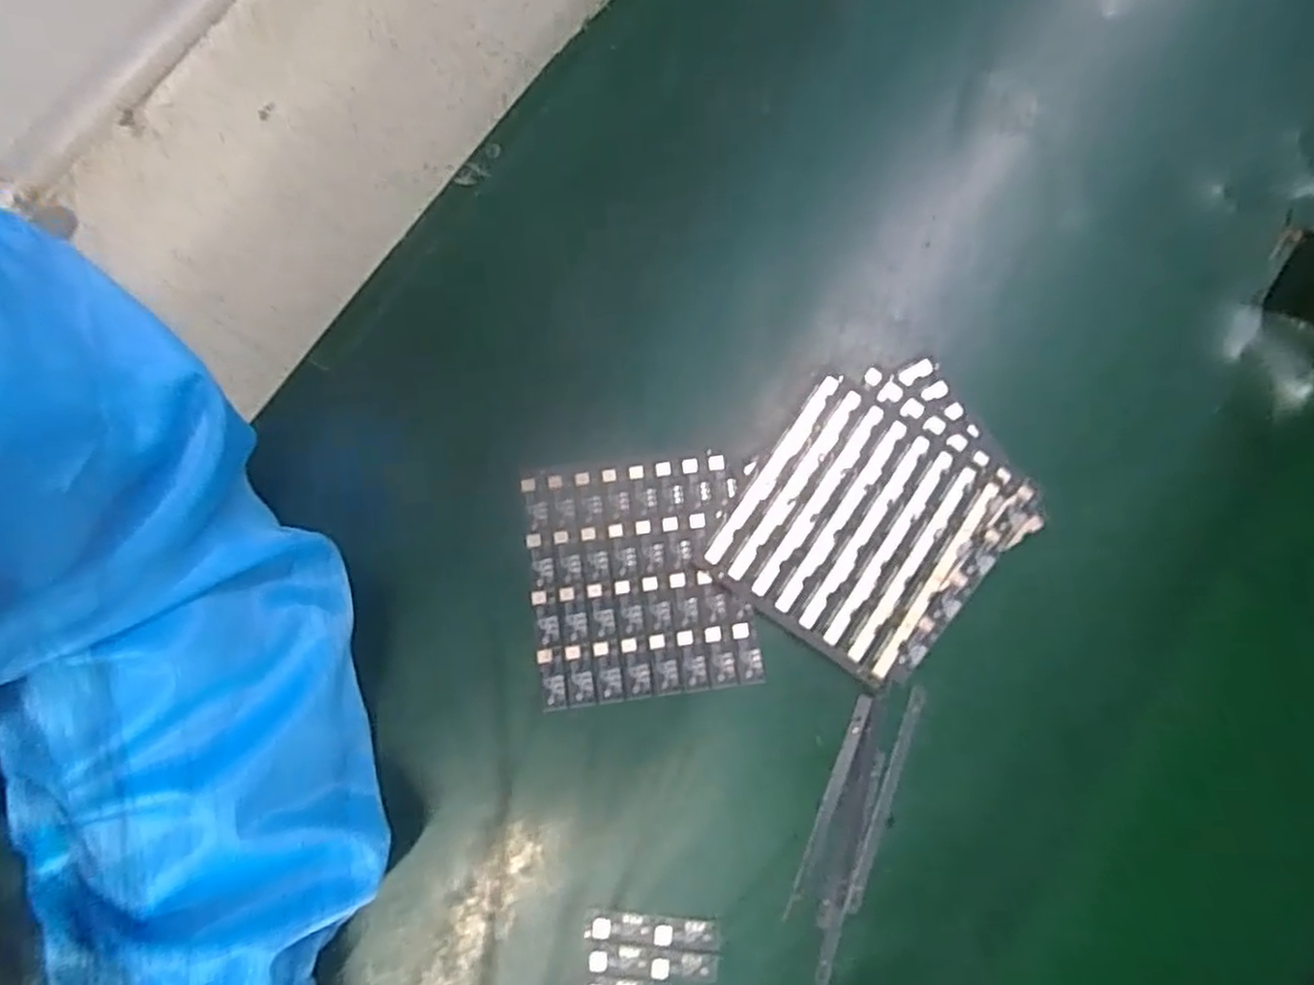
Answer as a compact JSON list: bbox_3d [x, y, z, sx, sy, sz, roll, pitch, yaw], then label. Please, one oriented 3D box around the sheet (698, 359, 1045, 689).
[{"bbox_3d":[0.098,0.008,0.339,0.109,0.005,0.132,37,82,5],"label":"sheet"}]

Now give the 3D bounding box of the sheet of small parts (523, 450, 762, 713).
[{"bbox_3d":[-0.008,0.037,0.337,0.093,0.004,0.103,-7,79,-2],"label":"sheet of small parts"}]

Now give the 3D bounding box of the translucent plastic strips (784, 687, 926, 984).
[{"bbox_3d":[0.081,0.137,0.318,0.029,0.004,0.116,21,81,2],"label":"translucent plastic strips"}]

